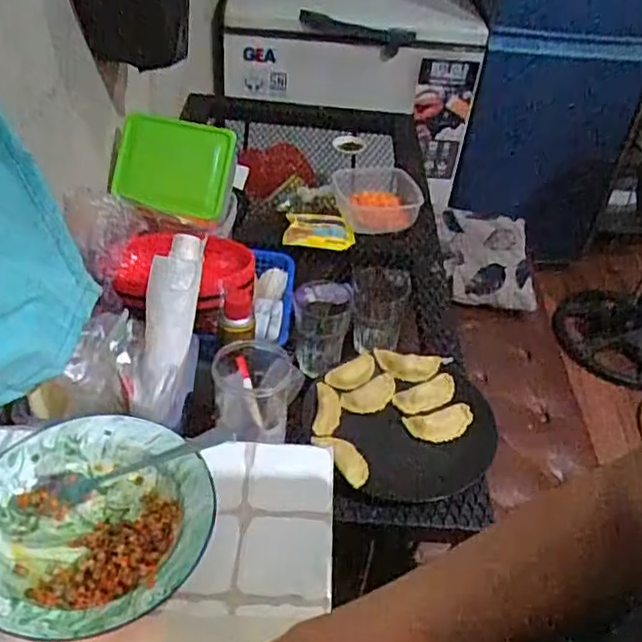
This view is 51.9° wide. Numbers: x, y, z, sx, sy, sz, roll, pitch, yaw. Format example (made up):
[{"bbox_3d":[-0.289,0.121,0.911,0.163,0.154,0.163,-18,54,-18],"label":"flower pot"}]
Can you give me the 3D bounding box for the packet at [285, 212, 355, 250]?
[{"bbox_3d":[-0.002,-0.168,1.248,0.130,0.025,0.098,4,41,-2],"label":"packet"}]

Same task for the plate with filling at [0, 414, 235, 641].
[{"bbox_3d":[-0.204,0.176,0.580,0.210,0.031,0.202,3,41,-3],"label":"plate with filling"}]

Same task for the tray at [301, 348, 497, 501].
[{"bbox_3d":[0.110,0.141,0.921,0.260,0.049,0.246,3,41,-3],"label":"tray"}]

